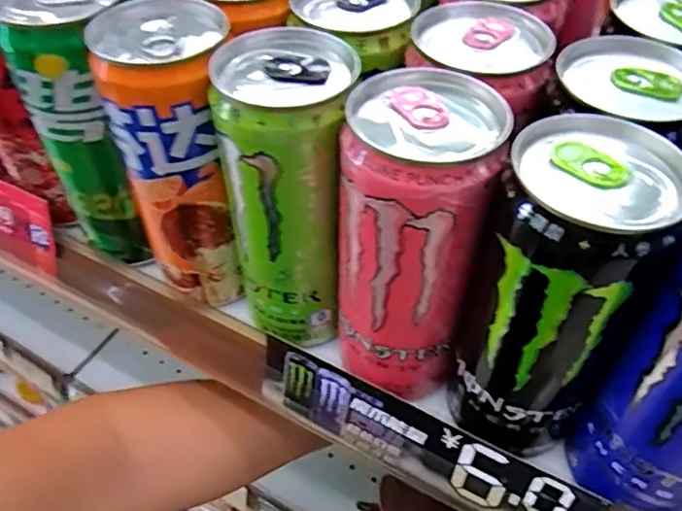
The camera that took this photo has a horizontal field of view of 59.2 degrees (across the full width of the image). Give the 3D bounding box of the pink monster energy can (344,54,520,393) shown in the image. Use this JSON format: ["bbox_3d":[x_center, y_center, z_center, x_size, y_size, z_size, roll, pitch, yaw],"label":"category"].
[{"bbox_3d":[0.027,-0.003,0.245,0.055,0.127,0.059,12,51,11],"label":"pink monster energy can"}]

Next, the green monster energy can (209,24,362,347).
[{"bbox_3d":[-0.022,-0.023,0.266,0.056,0.133,0.054,-2,50,-1],"label":"green monster energy can"}]

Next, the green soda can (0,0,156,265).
[{"bbox_3d":[-0.125,-0.064,0.307,0.055,0.137,0.059,-10,50,-7],"label":"green soda can"}]

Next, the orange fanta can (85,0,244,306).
[{"bbox_3d":[-0.074,-0.042,0.287,0.054,0.137,0.059,-2,50,-1],"label":"orange fanta can"}]

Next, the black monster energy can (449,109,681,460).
[{"bbox_3d":[0.077,0.020,0.224,0.052,0.135,0.053,-1,50,1],"label":"black monster energy can"}]

